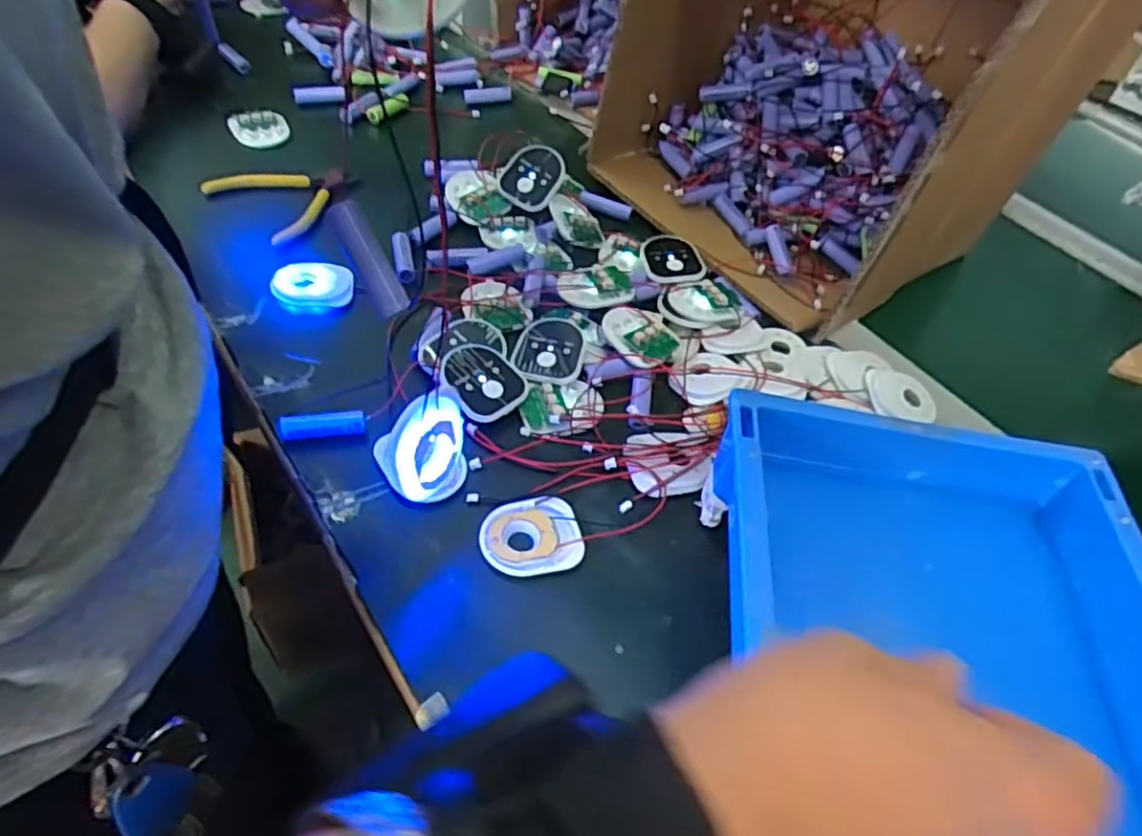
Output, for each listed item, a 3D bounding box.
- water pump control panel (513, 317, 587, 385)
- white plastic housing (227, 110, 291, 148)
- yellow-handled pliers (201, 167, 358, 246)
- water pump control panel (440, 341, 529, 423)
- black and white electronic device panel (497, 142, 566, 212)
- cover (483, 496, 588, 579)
[{"bbox_3d":[-0.014,-0.048,0.496,0.047,0.009,0.060,12,49,2],"label":"water pump control panel"},{"bbox_3d":[-0.291,-0.271,0.659,0.051,0.014,0.046,-16,51,-19],"label":"white plastic housing"},{"bbox_3d":[-0.239,-0.192,0.594,0.110,0.017,0.107,4,49,-5],"label":"yellow-handled pliers"},{"bbox_3d":[-0.060,-0.026,0.465,0.051,0.013,0.057,-33,61,-31],"label":"water pump control panel"},{"bbox_3d":[-0.034,-0.209,0.605,0.053,0.006,0.057,31,83,10],"label":"black and white electronic device panel"},{"bbox_3d":[-0.022,0.067,0.405,0.056,0.010,0.047,-7,50,-14],"label":"cover"}]

